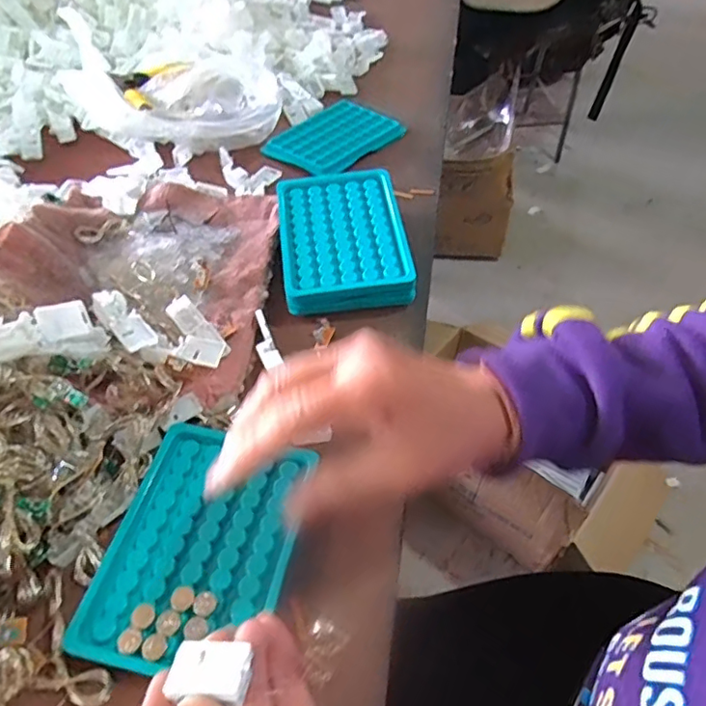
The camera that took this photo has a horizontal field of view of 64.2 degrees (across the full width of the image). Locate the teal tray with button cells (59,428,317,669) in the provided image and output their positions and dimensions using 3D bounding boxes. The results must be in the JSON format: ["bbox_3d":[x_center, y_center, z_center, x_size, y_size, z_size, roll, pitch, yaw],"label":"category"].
[{"bbox_3d":[-0.083,0.102,0.305,0.095,0.010,0.128,11,51,9],"label":"teal tray with button cells"}]

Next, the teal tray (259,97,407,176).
[{"bbox_3d":[-0.018,-0.227,0.585,0.092,0.011,0.131,36,59,26],"label":"teal tray"}]

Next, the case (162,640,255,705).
[{"bbox_3d":[-0.051,0.115,0.202,0.028,0.009,0.020,-2,30,10],"label":"case"}]

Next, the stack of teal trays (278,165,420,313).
[{"bbox_3d":[-0.010,-0.093,0.456,0.096,0.032,0.134,-6,51,-5],"label":"stack of teal trays"}]

